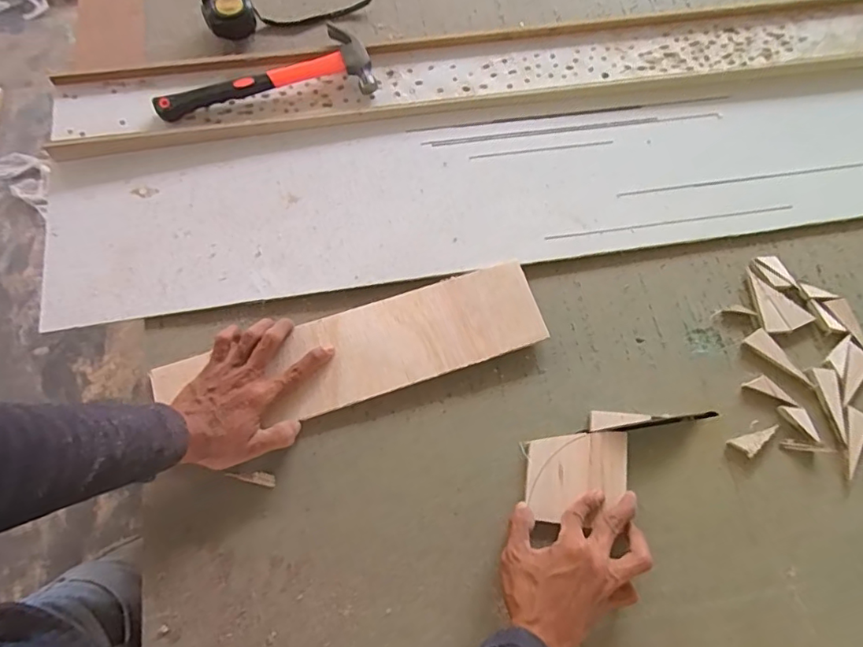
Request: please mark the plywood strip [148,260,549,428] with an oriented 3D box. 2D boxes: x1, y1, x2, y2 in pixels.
[{"bbox_3d":[-0.085,0.031,0.576,0.407,0.015,0.105,-16,74,-4],"label":"plywood strip"}]

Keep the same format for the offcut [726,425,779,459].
[{"bbox_3d":[0.348,0.128,0.572,0.058,0.010,0.022,-15,74,-5],"label":"offcut"}]

